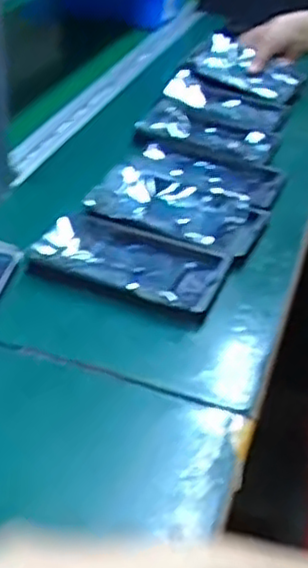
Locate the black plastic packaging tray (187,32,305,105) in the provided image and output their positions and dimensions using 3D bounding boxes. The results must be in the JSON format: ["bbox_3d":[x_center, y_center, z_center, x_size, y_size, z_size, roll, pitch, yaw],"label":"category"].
[{"bbox_3d":[0.131,-0.313,1.029,0.171,0.035,0.112,28,43,17],"label":"black plastic packaging tray"}]

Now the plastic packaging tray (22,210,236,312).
[{"bbox_3d":[-0.018,-0.025,0.627,0.161,0.023,0.095,17,38,17],"label":"plastic packaging tray"}]

